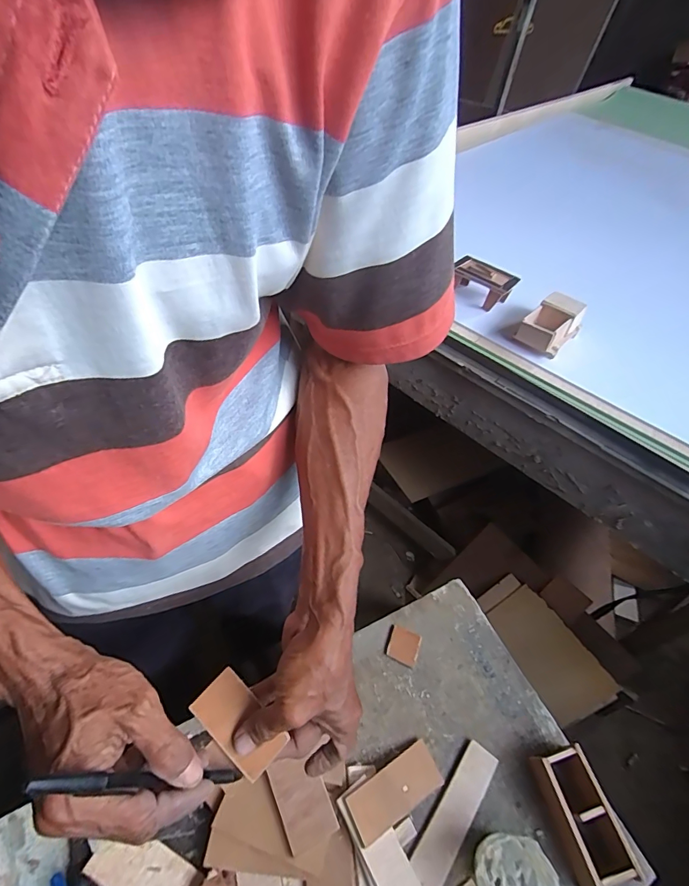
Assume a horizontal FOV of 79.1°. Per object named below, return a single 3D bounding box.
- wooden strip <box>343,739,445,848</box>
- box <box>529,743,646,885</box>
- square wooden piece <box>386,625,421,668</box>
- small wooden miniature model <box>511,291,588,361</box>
[{"bbox_3d":[0.055,0.364,0.439,0.112,0.006,0.044,-8,56,-36],"label":"wooden strip"},{"bbox_3d":[0.248,0.392,0.441,0.061,0.039,0.111,-12,54,-15],"label":"box"},{"bbox_3d":[0.076,0.264,0.543,0.038,0.006,0.041,19,52,9],"label":"square wooden piece"},{"bbox_3d":[0.343,-0.198,0.690,0.075,0.050,0.112,39,58,22],"label":"small wooden miniature model"}]

